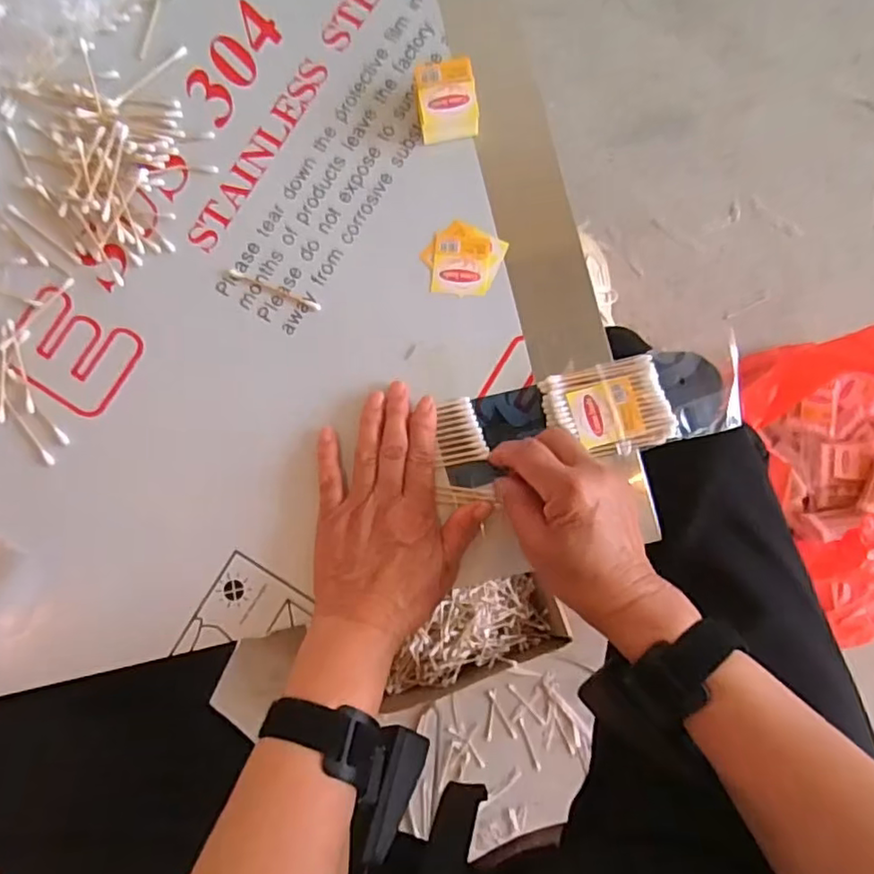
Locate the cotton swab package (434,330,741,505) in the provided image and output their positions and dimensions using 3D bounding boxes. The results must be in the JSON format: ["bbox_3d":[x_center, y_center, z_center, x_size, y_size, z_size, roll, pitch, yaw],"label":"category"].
[{"bbox_3d":[0.101,-0.012,0.413,0.208,0.014,0.067,-13,86,5],"label":"cotton swab package"}]

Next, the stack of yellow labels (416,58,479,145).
[{"bbox_3d":[0.007,-0.239,0.435,0.041,0.028,0.048,-9,83,1],"label":"stack of yellow labels"}]

